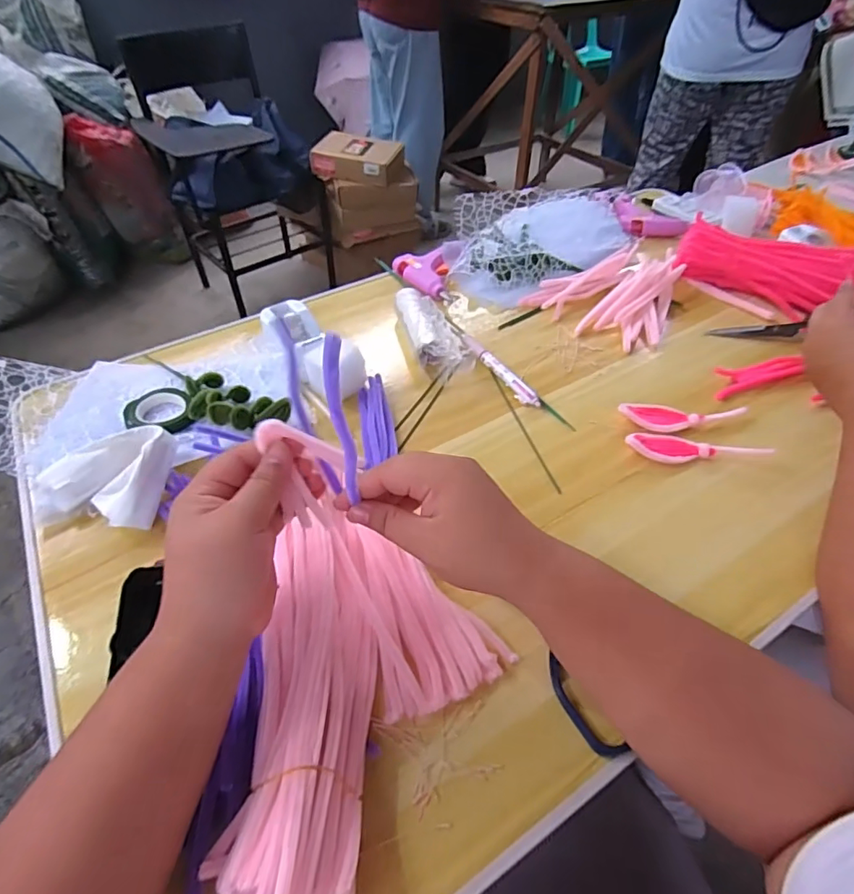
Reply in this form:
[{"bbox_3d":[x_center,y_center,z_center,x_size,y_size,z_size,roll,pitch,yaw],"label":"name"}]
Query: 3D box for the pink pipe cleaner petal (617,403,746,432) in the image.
[{"bbox_3d":[0.247,-0.027,0.509,0.112,0.013,0.032,6,47,7],"label":"pink pipe cleaner petal"}]

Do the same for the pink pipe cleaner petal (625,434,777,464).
[{"bbox_3d":[0.247,0.002,0.481,0.121,0.010,0.030,4,47,5],"label":"pink pipe cleaner petal"}]

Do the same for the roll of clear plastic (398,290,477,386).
[{"bbox_3d":[0.005,-0.133,0.599,0.065,0.037,0.146,-12,48,-10],"label":"roll of clear plastic"}]

